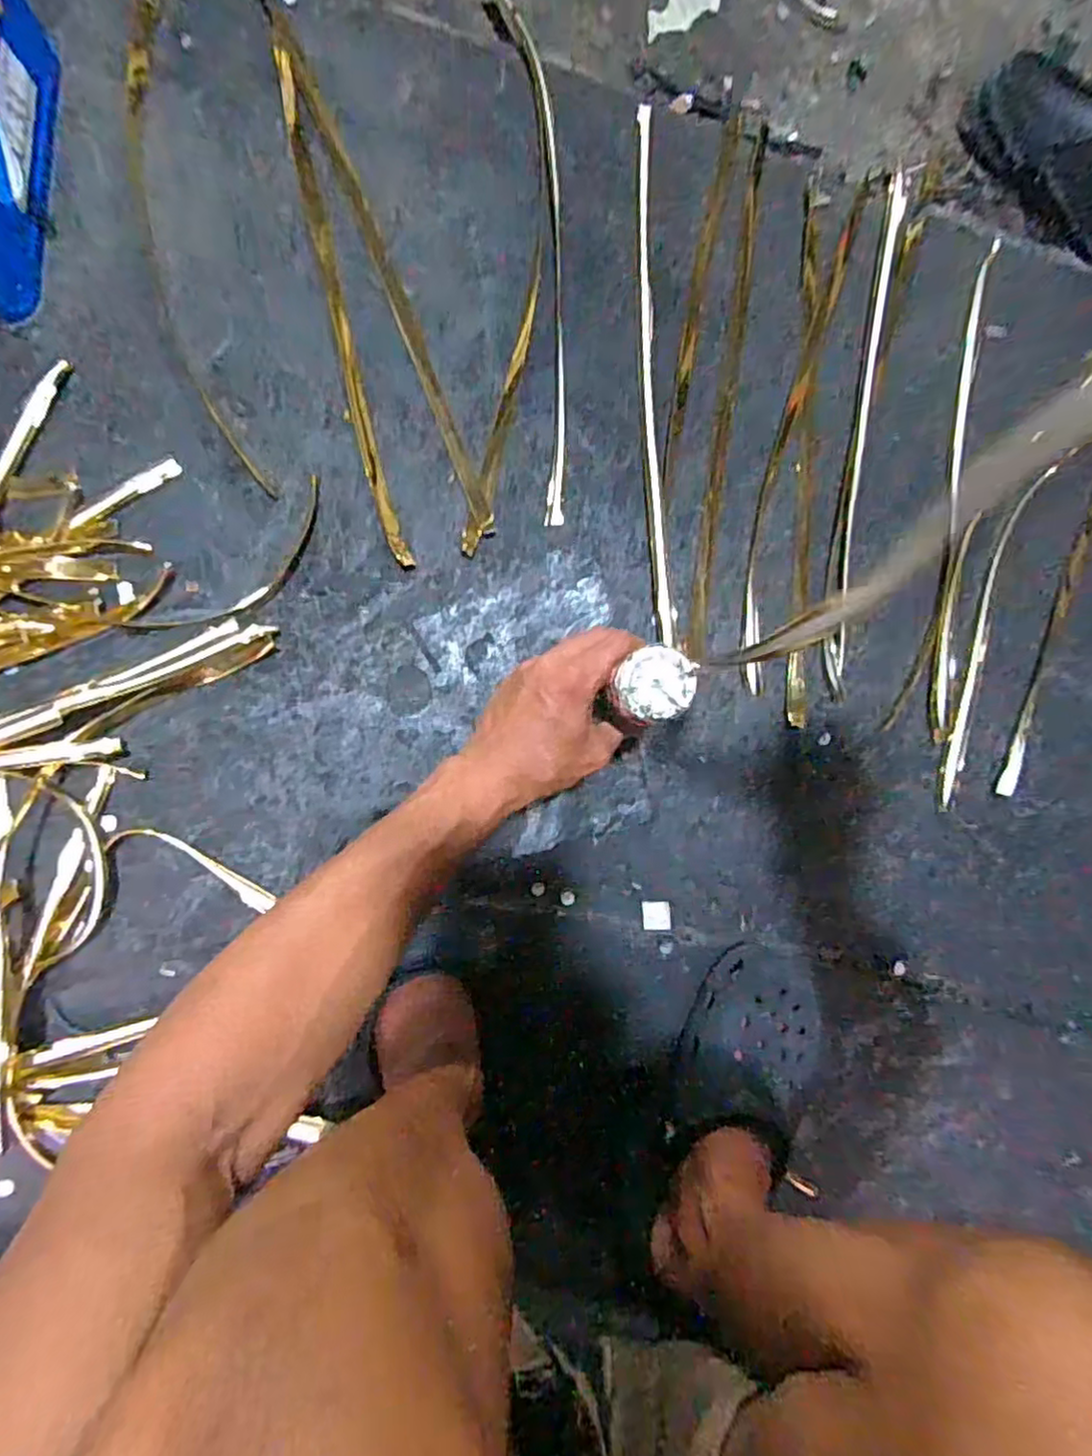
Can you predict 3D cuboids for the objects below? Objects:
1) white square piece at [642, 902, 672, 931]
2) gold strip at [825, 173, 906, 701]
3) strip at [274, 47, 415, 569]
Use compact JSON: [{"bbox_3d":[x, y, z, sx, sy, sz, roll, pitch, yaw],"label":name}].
[{"bbox_3d":[0.095,0.161,0.565,0.024,0.004,0.025,-2,88,-6],"label":"white square piece"},{"bbox_3d":[0.275,-0.257,0.574,0.024,0.015,0.456,7,87,-6],"label":"gold strip"},{"bbox_3d":[-0.168,-0.333,0.539,0.021,0.025,0.413,-14,90,-6],"label":"strip"}]

